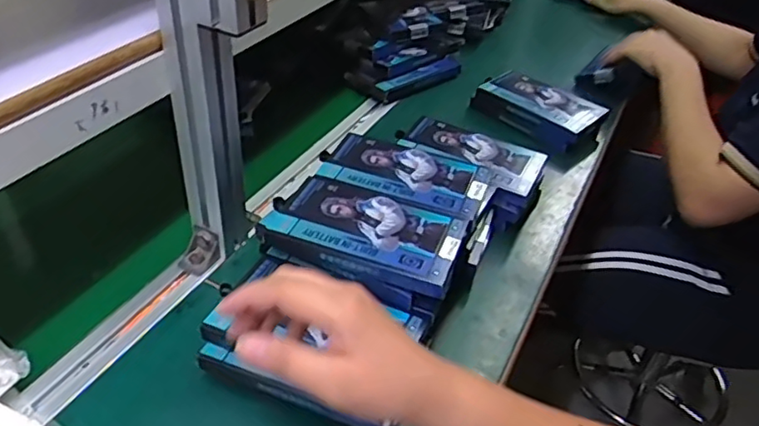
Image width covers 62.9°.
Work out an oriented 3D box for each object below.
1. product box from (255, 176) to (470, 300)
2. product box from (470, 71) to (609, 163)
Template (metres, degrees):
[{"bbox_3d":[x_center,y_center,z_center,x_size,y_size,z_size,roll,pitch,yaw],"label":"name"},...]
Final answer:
[{"bbox_3d":[-0.015,0.015,0.569,0.181,0.019,0.094,16,40,15],"label":"product box"},{"bbox_3d":[0.232,-0.149,0.899,0.181,0.048,0.093,30,45,29],"label":"product box"}]

